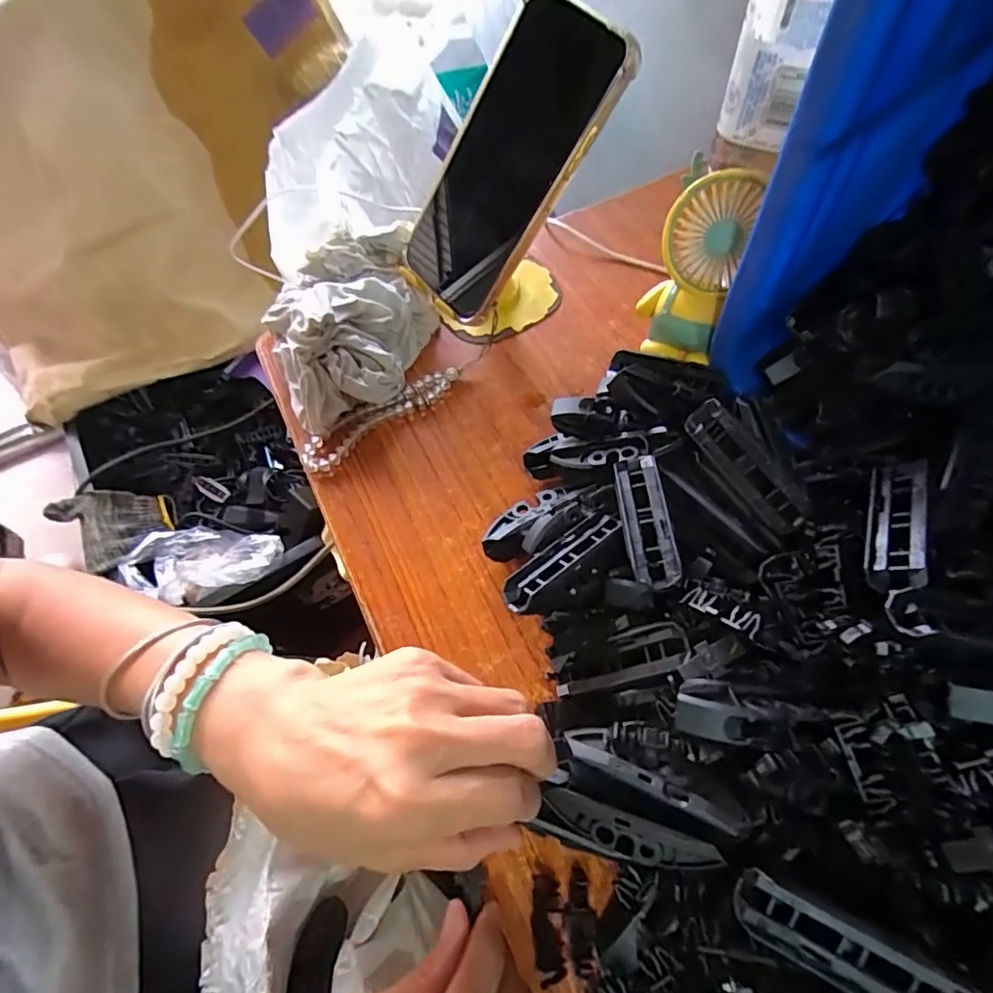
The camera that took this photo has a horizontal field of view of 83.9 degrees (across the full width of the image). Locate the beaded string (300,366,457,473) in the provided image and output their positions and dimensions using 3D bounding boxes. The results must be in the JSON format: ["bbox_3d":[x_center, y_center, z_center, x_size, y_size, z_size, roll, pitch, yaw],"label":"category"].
[{"bbox_3d":[-0.074,-0.053,0.360,0.115,0.008,0.024,-35,65,-14],"label":"beaded string"}]

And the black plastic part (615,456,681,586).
[{"bbox_3d":[0.071,0.011,0.268,0.021,0.018,0.073,-4,61,2],"label":"black plastic part"}]

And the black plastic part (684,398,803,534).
[{"bbox_3d":[0.121,-0.015,0.269,0.024,0.010,0.073,-39,64,21],"label":"black plastic part"}]

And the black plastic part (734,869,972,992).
[{"bbox_3d":[0.118,0.154,0.186,0.072,0.021,0.018,24,66,16],"label":"black plastic part"}]

